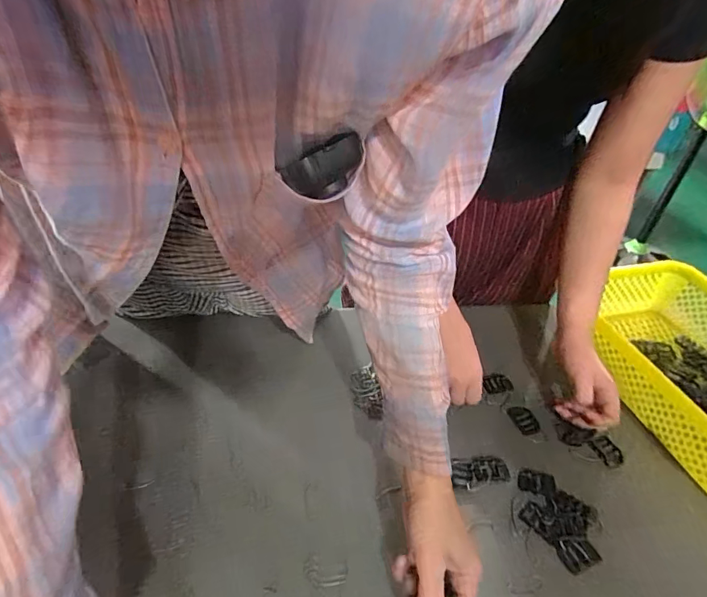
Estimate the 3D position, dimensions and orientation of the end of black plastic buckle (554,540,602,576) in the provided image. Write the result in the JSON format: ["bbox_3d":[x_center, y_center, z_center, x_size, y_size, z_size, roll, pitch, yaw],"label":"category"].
[{"bbox_3d":[0.219,0.249,0.436,0.038,0.005,0.030,-10,41,-18],"label":"end of black plastic buckle"}]

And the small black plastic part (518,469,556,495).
[{"bbox_3d":[0.202,0.203,0.494,0.039,0.005,0.027,9,39,5],"label":"small black plastic part"}]

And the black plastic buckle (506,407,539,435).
[{"bbox_3d":[0.214,0.152,0.560,0.025,0.005,0.042,-9,41,-18],"label":"black plastic buckle"}]

